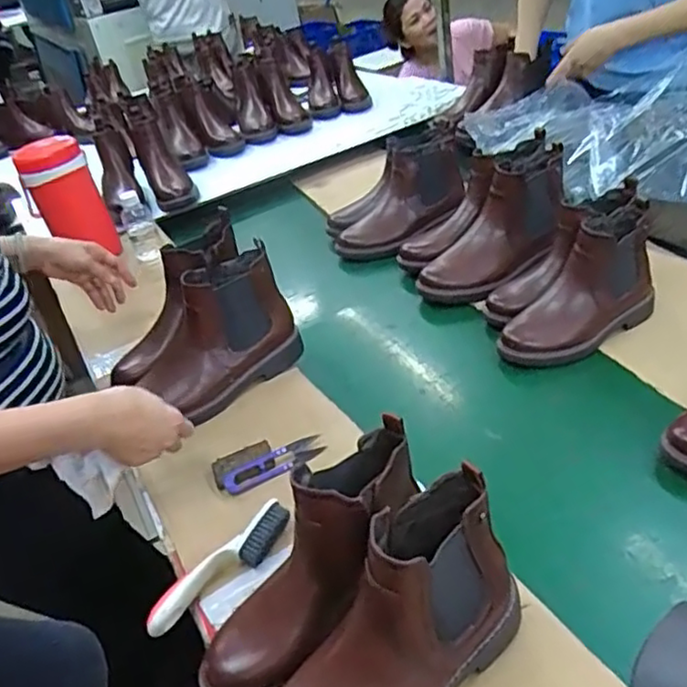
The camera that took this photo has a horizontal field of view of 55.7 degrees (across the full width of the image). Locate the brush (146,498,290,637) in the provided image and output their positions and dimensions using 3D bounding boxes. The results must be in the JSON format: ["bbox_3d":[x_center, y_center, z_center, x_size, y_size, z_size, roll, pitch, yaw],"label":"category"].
[{"bbox_3d":[-0.117,0.216,0.630,0.162,0.042,0.028,-30,40,-30],"label":"brush"}]

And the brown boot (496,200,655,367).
[{"bbox_3d":[0.316,-0.070,0.869,0.221,0.158,0.086,-23,37,-22],"label":"brown boot"}]

